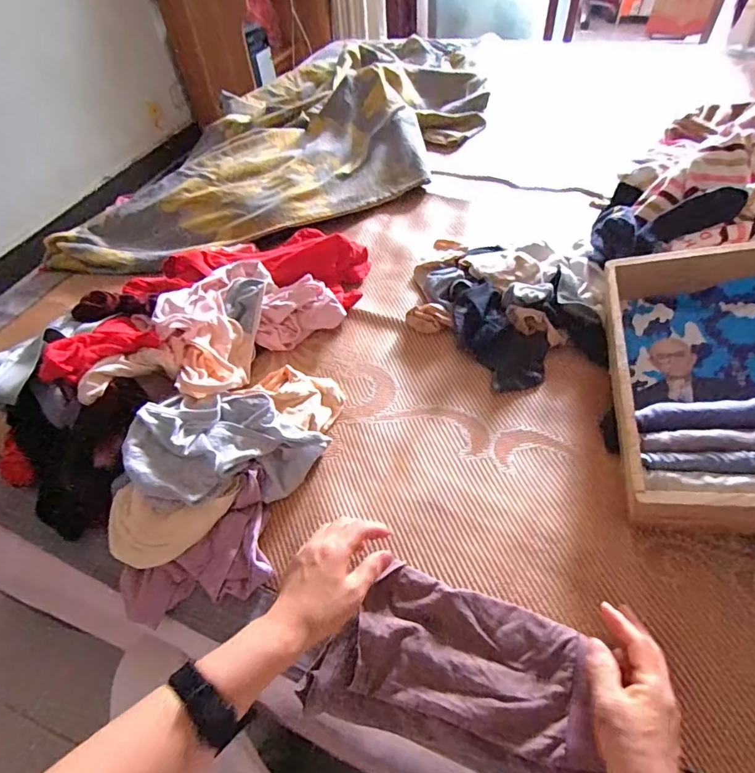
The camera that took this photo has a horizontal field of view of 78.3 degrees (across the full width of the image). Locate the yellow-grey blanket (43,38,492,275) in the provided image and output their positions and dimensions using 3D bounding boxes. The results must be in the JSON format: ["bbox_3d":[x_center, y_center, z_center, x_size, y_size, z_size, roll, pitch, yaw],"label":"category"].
[{"bbox_3d":[-0.117,-0.642,1.127,0.595,0.124,1.232,18,54,19],"label":"yellow-grey blanket"}]

